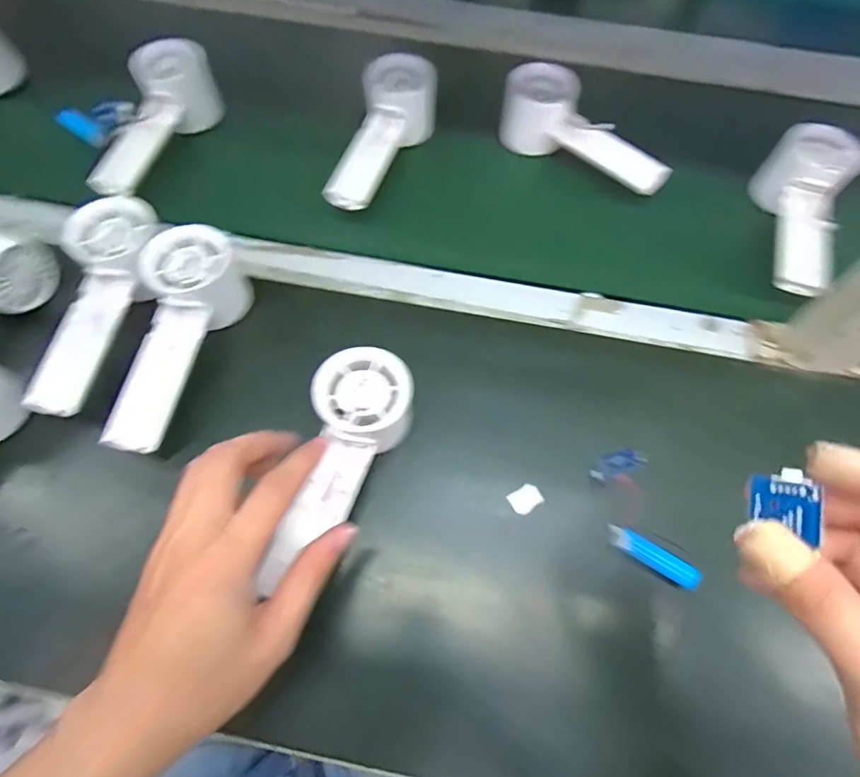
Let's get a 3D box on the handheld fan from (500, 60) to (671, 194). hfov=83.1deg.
[{"bbox_3d":[0.143,-0.234,0.441,0.159,0.055,0.057,28,69,11],"label":"handheld fan"}]

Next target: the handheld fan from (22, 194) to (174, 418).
[{"bbox_3d":[-0.238,-0.066,0.346,0.059,0.038,0.169,12,67,4],"label":"handheld fan"}]

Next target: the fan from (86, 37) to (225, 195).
[{"bbox_3d":[-0.253,-0.235,0.424,0.054,0.065,0.151,20,68,7],"label":"fan"}]

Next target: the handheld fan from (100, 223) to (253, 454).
[{"bbox_3d":[-0.183,-0.035,0.344,0.056,0.060,0.158,14,67,5],"label":"handheld fan"}]

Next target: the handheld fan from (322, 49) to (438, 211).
[{"bbox_3d":[-0.040,-0.221,0.438,0.060,0.064,0.153,14,67,5],"label":"handheld fan"}]

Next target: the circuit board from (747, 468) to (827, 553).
[{"bbox_3d":[0.130,0.042,0.178,0.020,0.004,0.025,-2,82,38],"label":"circuit board"}]

